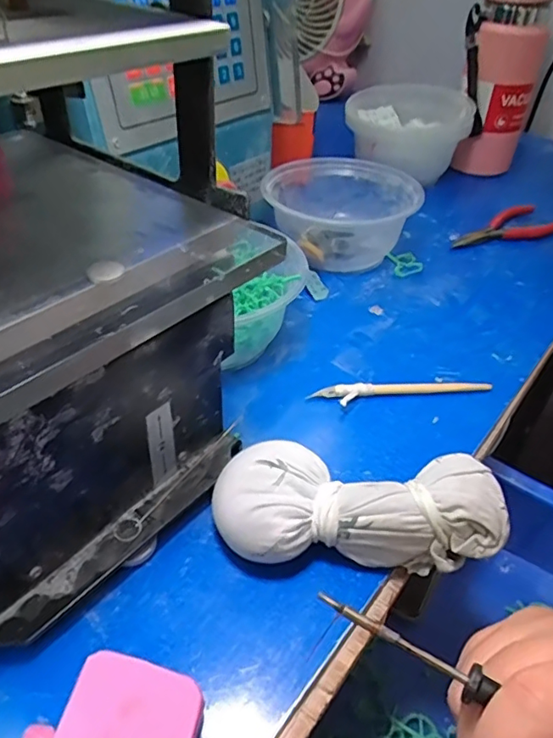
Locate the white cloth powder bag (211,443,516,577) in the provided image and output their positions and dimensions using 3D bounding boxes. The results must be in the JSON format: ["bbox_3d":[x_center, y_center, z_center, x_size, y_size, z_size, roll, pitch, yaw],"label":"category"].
[{"bbox_3d":[0.039,0.065,0.272,0.137,0.042,0.061,2,41,-1],"label":"white cloth powder bag"}]

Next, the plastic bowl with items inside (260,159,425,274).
[{"bbox_3d":[0.053,-0.137,0.493,0.133,0.059,0.117,-8,42,-13],"label":"plastic bowl with items inside"}]

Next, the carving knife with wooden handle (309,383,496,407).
[{"bbox_3d":[0.083,0.013,0.360,0.118,0.008,0.016,-5,42,-10],"label":"carving knife with wooden handle"}]

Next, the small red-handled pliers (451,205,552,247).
[{"bbox_3d":[0.226,-0.139,0.539,0.124,0.017,0.044,-14,44,-18],"label":"small red-handled pliers"}]

